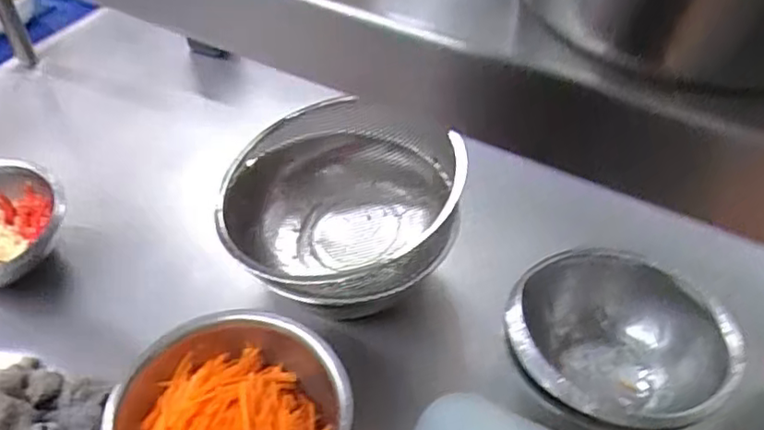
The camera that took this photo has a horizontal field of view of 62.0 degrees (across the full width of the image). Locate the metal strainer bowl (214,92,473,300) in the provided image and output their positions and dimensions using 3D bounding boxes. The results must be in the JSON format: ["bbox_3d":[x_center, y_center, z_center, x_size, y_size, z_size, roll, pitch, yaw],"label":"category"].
[{"bbox_3d":[-0.039,-0.006,0.585,0.200,0.104,0.199,0,45,0],"label":"metal strainer bowl"}]

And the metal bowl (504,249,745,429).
[{"bbox_3d":[0.186,0.114,0.529,0.166,0.084,0.166,0,45,0],"label":"metal bowl"}]

